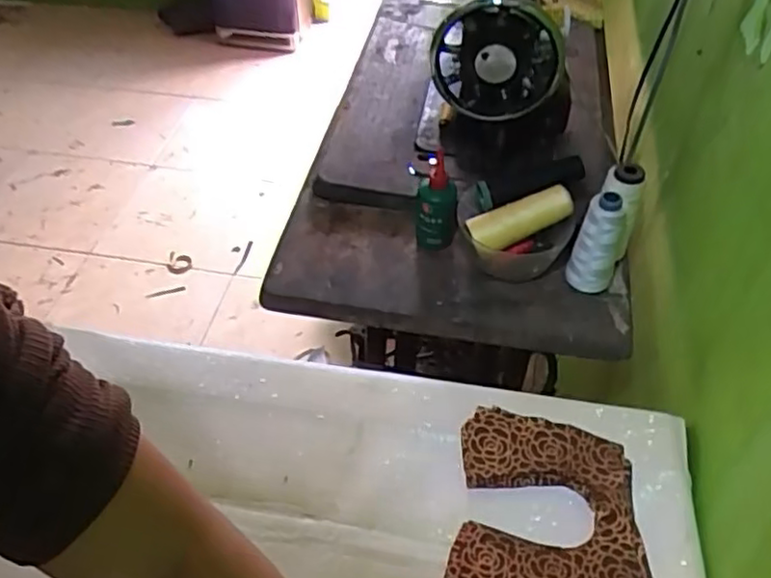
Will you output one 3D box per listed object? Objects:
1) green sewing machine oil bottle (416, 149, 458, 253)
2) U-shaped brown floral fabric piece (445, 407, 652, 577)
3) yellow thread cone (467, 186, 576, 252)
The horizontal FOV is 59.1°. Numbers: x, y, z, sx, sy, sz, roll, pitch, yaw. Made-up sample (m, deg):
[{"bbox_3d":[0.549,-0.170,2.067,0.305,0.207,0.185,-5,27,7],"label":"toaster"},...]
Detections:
[{"bbox_3d":[0.055,-0.095,0.750,0.045,0.094,0.048,2,47,4],"label":"green sewing machine oil bottle"},{"bbox_3d":[0.128,0.179,0.535,0.142,0.023,0.162,6,47,8],"label":"U-shaped brown floral fabric piece"},{"bbox_3d":[0.144,-0.074,0.723,0.113,0.034,0.036,-21,47,4],"label":"yellow thread cone"}]

